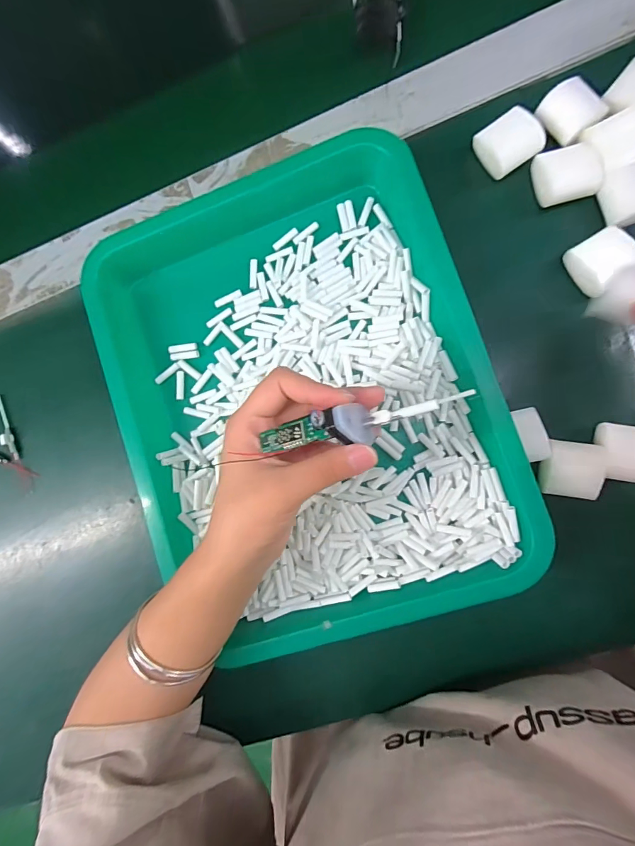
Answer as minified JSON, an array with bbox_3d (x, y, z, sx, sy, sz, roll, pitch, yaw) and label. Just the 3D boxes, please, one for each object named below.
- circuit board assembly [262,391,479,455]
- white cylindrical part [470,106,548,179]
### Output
[{"bbox_3d":[0.021,0.000,0.192,0.100,0.022,0.018,-12,85,9],"label":"circuit board assembly"},{"bbox_3d":[0.136,-0.199,0.281,0.037,0.018,0.037,-28,83,7],"label":"white cylindrical part"}]

